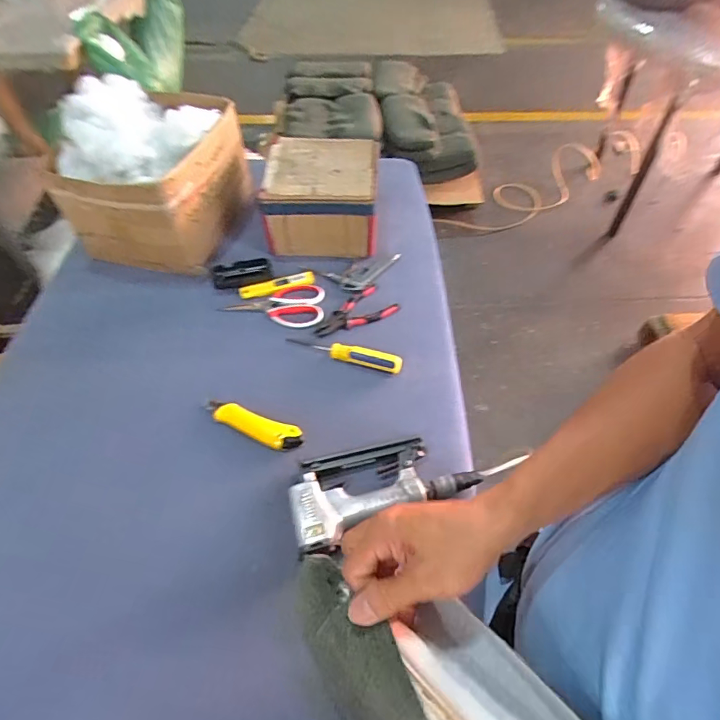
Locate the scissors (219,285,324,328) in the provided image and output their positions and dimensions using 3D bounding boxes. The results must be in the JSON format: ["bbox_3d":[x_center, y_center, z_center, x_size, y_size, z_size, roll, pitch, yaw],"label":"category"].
[{"bbox_3d":[-0.155,-0.100,0.807,0.177,0.007,0.097,-2,52,0],"label":"scissors"}]

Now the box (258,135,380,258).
[{"bbox_3d":[-0.074,-0.328,0.904,0.209,0.121,0.215,0,52,1],"label":"box"}]

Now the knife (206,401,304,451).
[{"bbox_3d":[-0.157,0.095,0.663,0.152,0.013,0.038,17,54,14],"label":"knife"}]

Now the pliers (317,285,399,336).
[{"bbox_3d":[-0.010,-0.077,0.794,0.145,0.012,0.075,-33,58,-22],"label":"pliers"}]

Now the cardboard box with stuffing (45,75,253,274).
[{"bbox_3d":[-0.390,-0.351,0.857,0.267,0.221,0.278,6,52,6],"label":"cardboard box with stuffing"}]

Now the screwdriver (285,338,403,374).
[{"bbox_3d":[-0.028,-0.013,0.738,0.194,0.025,0.029,12,53,11],"label":"screwdriver"}]

